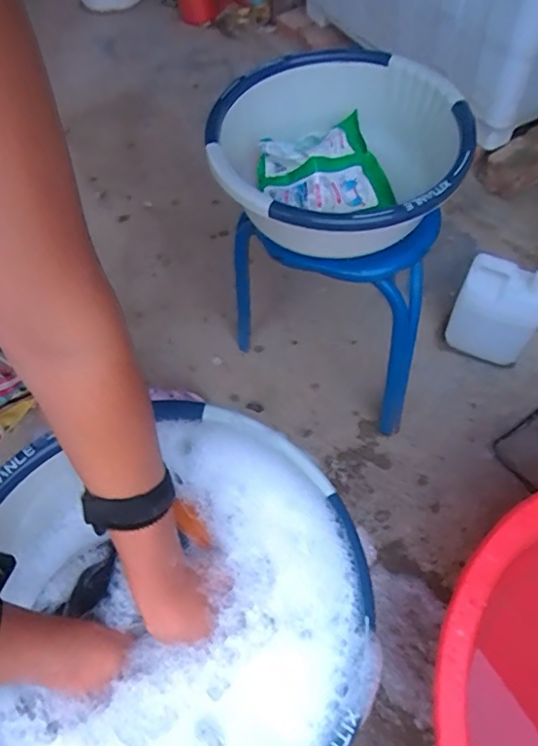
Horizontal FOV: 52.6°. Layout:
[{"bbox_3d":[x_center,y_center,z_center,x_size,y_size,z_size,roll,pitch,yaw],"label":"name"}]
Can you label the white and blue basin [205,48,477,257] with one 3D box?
[{"bbox_3d":[0.096,-0.312,0.761,0.333,0.112,0.359,-2,59,4],"label":"white and blue basin"}]

